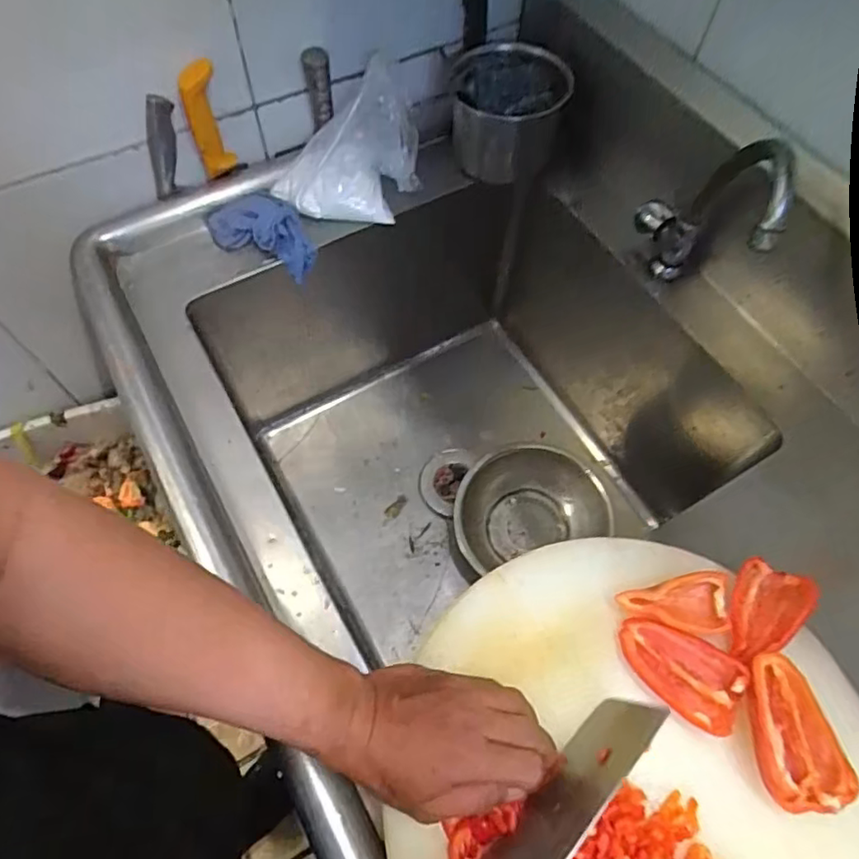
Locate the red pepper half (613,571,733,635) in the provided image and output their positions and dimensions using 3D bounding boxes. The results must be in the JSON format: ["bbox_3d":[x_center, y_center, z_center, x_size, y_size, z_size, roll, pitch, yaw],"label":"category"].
[{"bbox_3d":[0.189,0.132,0.468,0.079,0.024,0.042,7,62,1],"label":"red pepper half"}]

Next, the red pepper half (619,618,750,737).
[{"bbox_3d":[0.188,0.181,0.453,0.090,0.024,0.056,31,65,13],"label":"red pepper half"}]

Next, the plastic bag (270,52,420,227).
[{"bbox_3d":[-0.099,-0.335,0.711,0.170,0.160,0.082,-4,63,-5],"label":"plastic bag"}]

